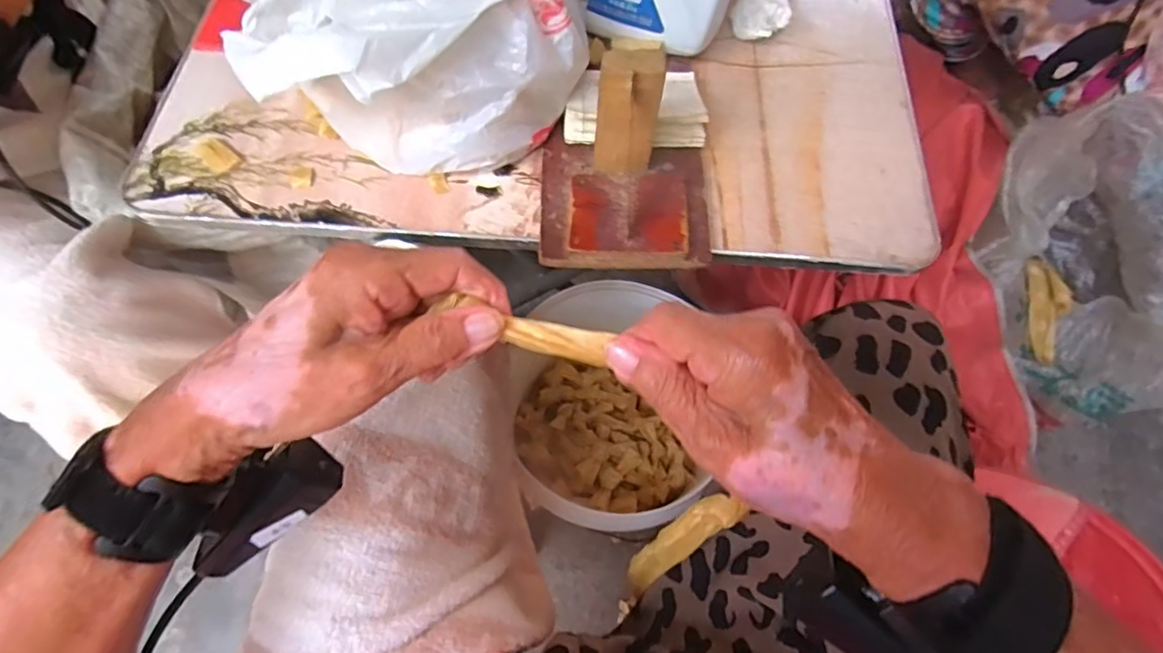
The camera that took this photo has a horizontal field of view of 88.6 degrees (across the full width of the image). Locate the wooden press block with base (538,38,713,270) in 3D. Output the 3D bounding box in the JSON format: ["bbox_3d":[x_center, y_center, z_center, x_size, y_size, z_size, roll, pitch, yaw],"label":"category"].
[{"bbox_3d":[0.033,-0.108,0.389,0.121,0.100,0.107,2,66,0],"label":"wooden press block with base"}]

